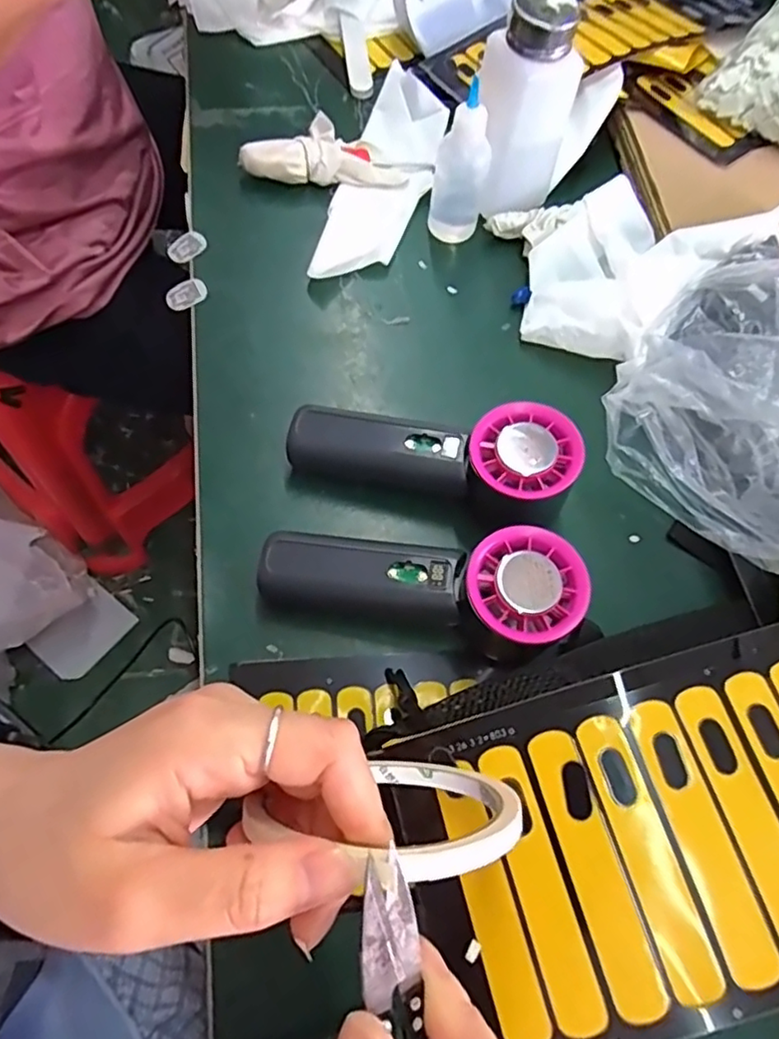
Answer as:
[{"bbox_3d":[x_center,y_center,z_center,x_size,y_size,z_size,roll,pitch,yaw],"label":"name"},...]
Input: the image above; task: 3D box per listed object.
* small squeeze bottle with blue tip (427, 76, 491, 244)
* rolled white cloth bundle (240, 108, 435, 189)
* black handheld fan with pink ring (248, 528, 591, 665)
[{"bbox_3d":[0.047,-0.234,0.416,0.035,0.087,0.032,9,66,-1],"label":"small squeeze bottle with blue tip"},{"bbox_3d":[-0.039,-0.268,0.458,0.133,0.029,0.041,1,66,-5],"label":"rolled white cloth bundle"},{"bbox_3d":[0.014,0.031,0.317,0.157,0.050,0.061,14,66,1],"label":"black handheld fan with pink ring"}]

